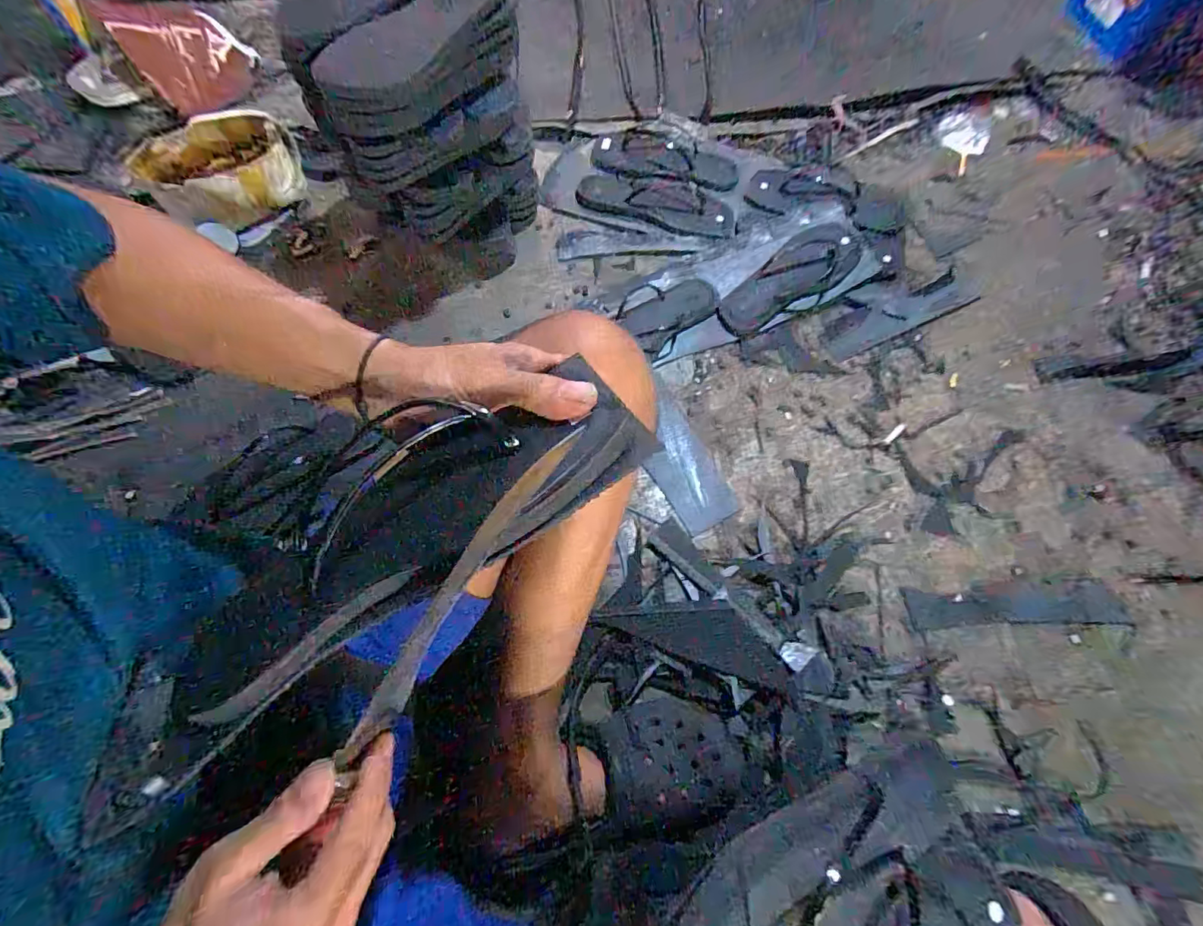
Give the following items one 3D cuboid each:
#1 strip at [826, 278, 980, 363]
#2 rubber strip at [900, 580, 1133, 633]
[{"bbox_3d":[0.472,-0.247,0.800,0.289,0.016,0.086,-23,68,-10],"label":"strip"},{"bbox_3d":[0.489,0.170,0.601,0.251,0.009,0.049,-2,66,-1],"label":"rubber strip"}]

